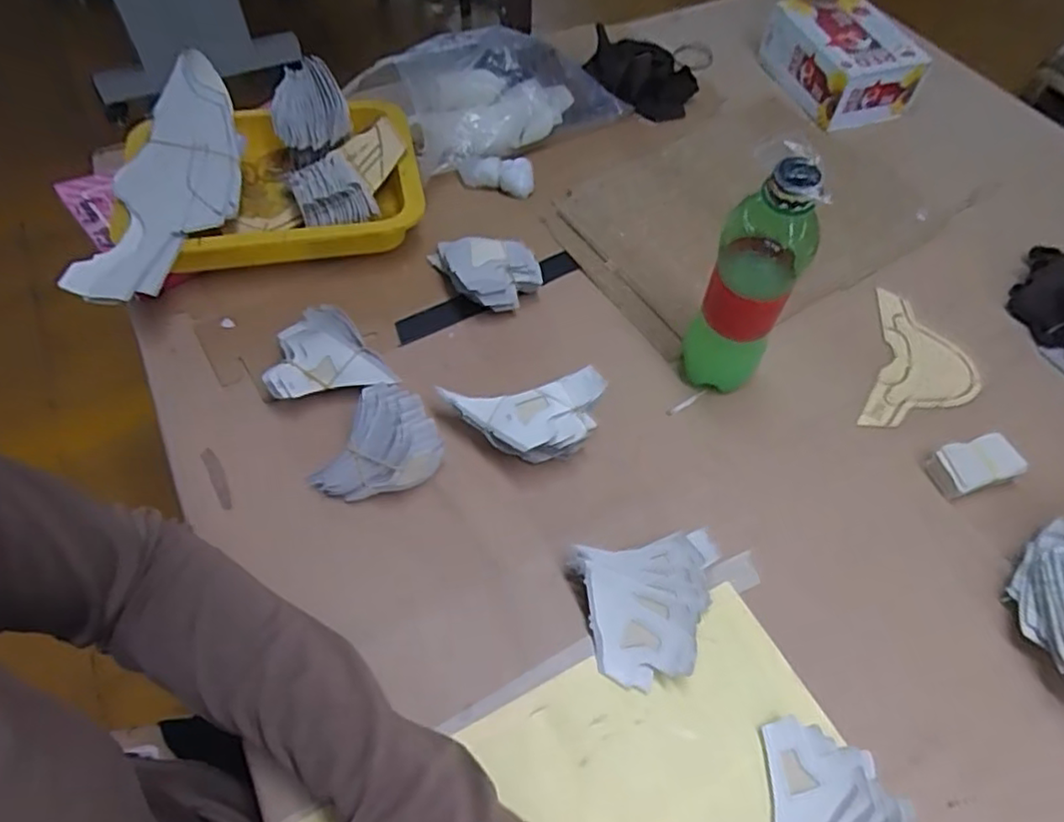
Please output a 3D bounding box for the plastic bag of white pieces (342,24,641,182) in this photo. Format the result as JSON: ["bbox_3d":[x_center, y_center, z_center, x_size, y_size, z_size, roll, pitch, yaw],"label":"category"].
[{"bbox_3d":[-0.034,-0.324,0.686,0.273,0.106,0.100,-20,60,-13],"label":"plastic bag of white pieces"}]

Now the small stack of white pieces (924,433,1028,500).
[{"bbox_3d":[0.332,0.041,0.504,0.057,0.026,0.035,-15,59,-10],"label":"small stack of white pieces"}]

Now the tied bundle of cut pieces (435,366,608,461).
[{"bbox_3d":[-0.006,0.010,0.499,0.120,0.053,0.061,-5,58,-4],"label":"tied bundle of cut pieces"}]

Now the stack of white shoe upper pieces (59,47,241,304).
[{"bbox_3d":[-0.310,-0.201,0.567,0.101,0.050,0.255,3,57,1],"label":"stack of white shoe upper pieces"}]

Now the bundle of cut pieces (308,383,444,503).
[{"bbox_3d":[-0.107,0.033,0.480,0.065,0.060,0.081,34,63,19],"label":"bundle of cut pieces"}]

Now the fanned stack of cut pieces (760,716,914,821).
[{"bbox_3d":[0.169,0.227,0.377,0.073,0.027,0.086,12,58,7],"label":"fanned stack of cut pieces"}]

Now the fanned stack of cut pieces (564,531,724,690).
[{"bbox_3d":[0.077,0.127,0.434,0.090,0.037,0.085,-7,58,-5],"label":"fanned stack of cut pieces"}]

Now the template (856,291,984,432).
[{"bbox_3d":[0.333,-0.043,0.576,0.091,0.004,0.156,14,59,8],"label":"template"}]

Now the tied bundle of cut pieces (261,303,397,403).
[{"bbox_3d":[-0.163,-0.045,0.532,0.093,0.054,0.070,-15,59,-10],"label":"tied bundle of cut pieces"}]

